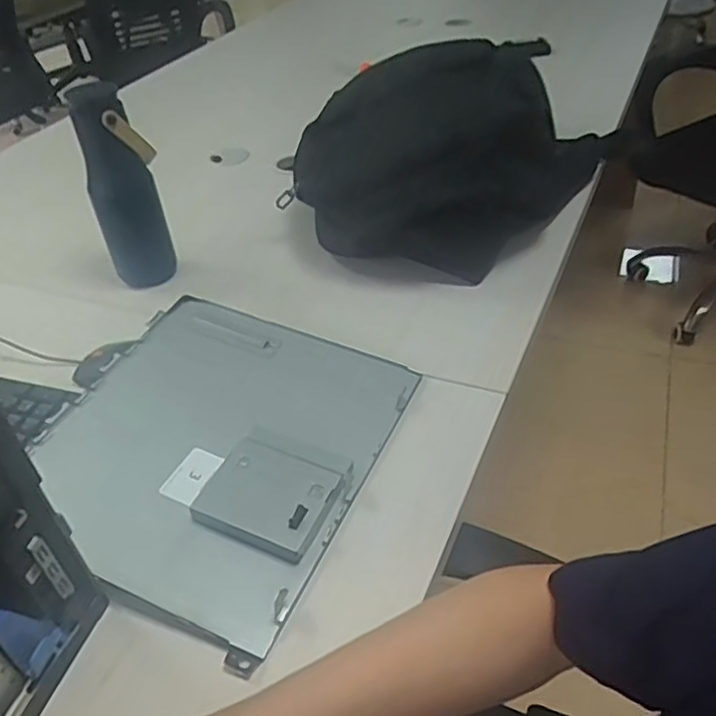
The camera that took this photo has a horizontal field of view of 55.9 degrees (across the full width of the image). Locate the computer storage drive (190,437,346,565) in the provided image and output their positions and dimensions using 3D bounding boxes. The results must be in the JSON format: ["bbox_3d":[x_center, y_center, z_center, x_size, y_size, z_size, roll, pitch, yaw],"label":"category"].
[{"bbox_3d":[-0.068,0.106,0.521,0.092,0.015,0.081,20,47,16],"label":"computer storage drive"}]

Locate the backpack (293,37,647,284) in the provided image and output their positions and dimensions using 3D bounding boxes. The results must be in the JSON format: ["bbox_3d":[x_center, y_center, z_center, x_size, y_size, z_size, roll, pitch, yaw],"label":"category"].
[{"bbox_3d":[0.113,-0.281,0.862,0.310,0.159,0.417,19,46,27],"label":"backpack"}]

